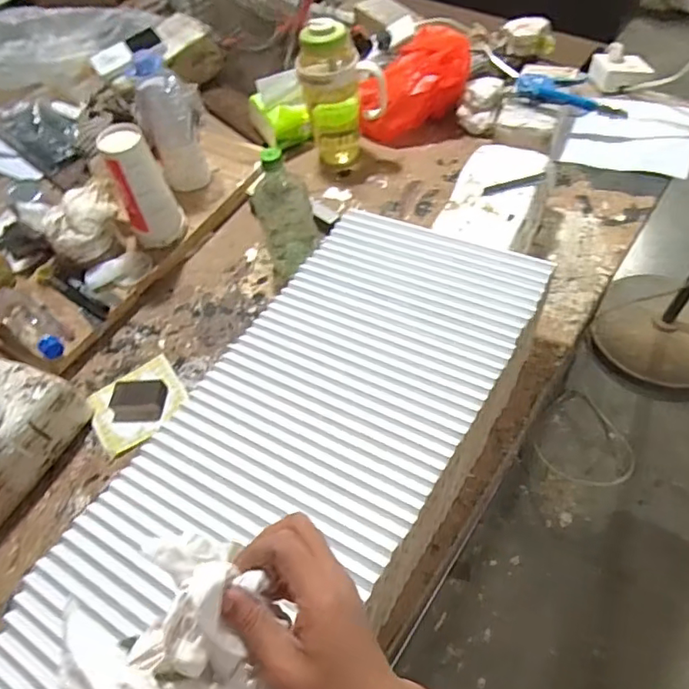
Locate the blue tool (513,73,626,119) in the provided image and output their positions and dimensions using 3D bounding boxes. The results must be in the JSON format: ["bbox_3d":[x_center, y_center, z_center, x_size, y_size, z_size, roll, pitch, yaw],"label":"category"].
[{"bbox_3d":[0.361,-0.395,0.900,0.176,0.031,0.045,23,61,19],"label":"blue tool"}]

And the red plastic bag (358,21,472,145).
[{"bbox_3d":[0.115,-0.436,0.943,0.180,0.129,0.085,-18,57,-7],"label":"red plastic bag"}]

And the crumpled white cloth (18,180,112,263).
[{"bbox_3d":[-0.379,-0.173,0.806,0.061,0.107,0.109,22,61,18],"label":"crumpled white cloth"}]

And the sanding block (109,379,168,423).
[{"bbox_3d":[-0.265,0.073,0.720,0.066,0.016,0.053,2,56,6],"label":"sanding block"}]

